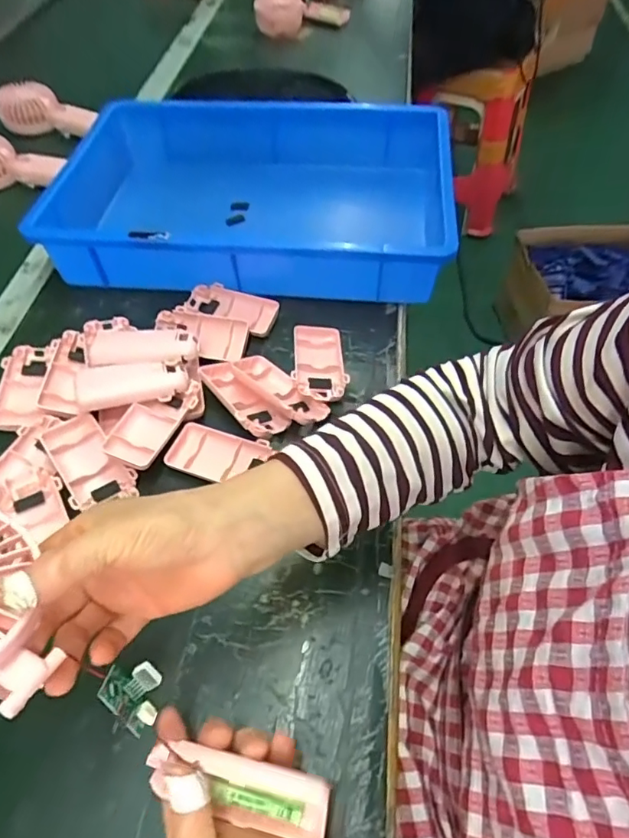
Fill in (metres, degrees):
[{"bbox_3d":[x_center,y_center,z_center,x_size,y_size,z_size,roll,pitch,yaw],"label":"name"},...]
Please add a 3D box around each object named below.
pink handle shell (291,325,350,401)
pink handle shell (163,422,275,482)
[{"bbox_3d":[0.004,-0.054,0.499,0.049,0.026,0.094,-4,55,-2],"label":"pink handle shell"},{"bbox_3d":[-0.083,0.032,0.442,0.082,0.011,0.045,15,56,11],"label":"pink handle shell"}]

